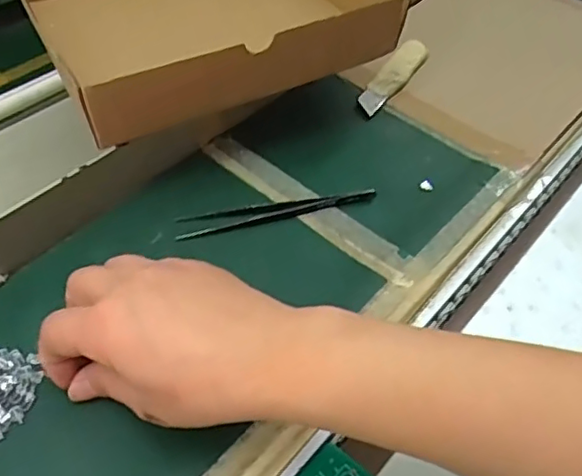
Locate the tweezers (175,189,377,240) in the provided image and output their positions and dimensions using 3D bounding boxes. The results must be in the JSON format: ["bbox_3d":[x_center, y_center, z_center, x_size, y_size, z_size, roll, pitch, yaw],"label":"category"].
[{"bbox_3d":[-0.007,-0.017,0.404,0.133,0.007,0.018,-10,52,-13],"label":"tweezers"}]

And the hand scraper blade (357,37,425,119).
[{"bbox_3d":[0.083,-0.130,0.497,0.024,0.012,0.102,27,53,16],"label":"hand scraper blade"}]

